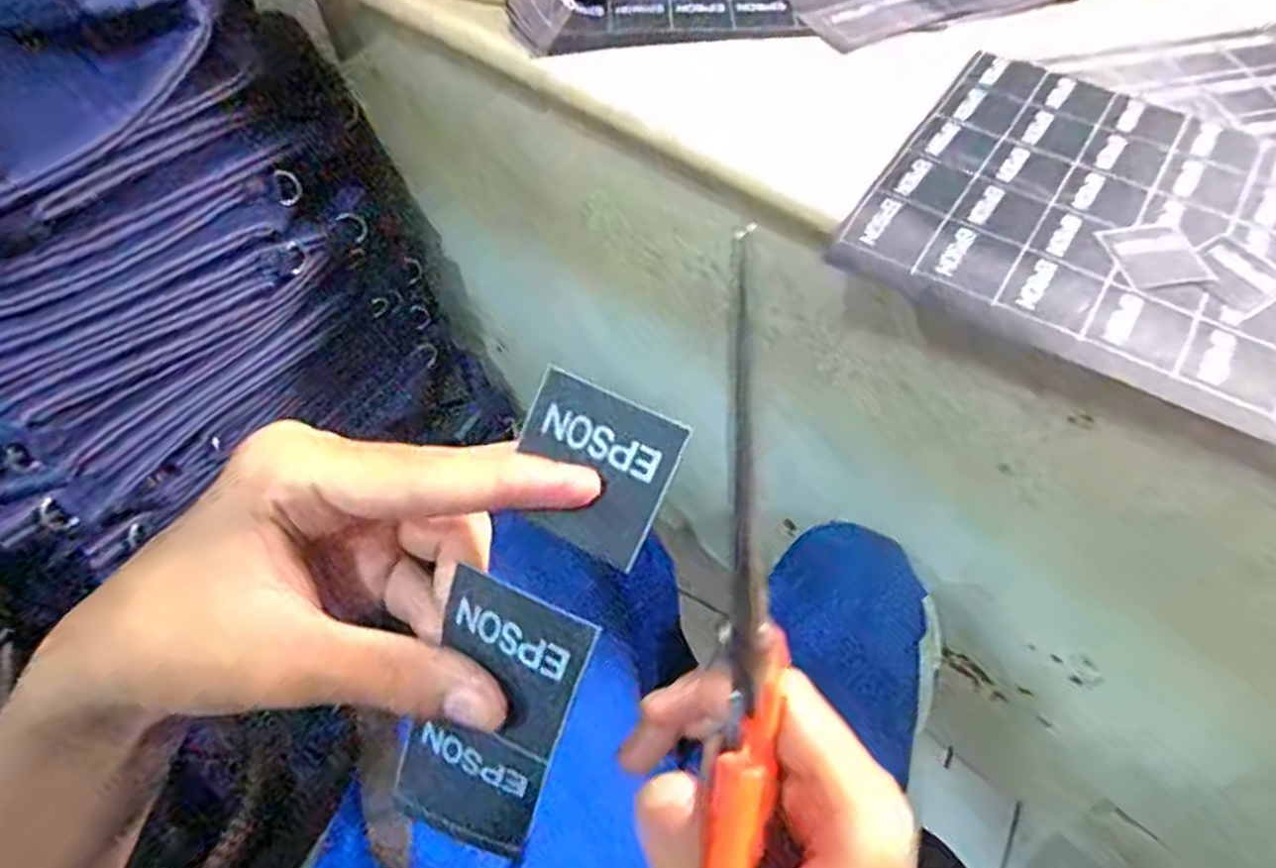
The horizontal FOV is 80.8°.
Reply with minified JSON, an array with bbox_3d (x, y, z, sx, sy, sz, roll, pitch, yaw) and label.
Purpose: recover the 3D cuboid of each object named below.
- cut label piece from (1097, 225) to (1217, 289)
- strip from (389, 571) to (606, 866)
[{"bbox_3d":[0.253,-0.088,0.365,0.040,0.004,0.040,-7,58,-3],"label":"cut label piece"},{"bbox_3d":[-0.038,0.074,0.193,0.038,0.075,0.004,24,17,12],"label":"strip"}]

